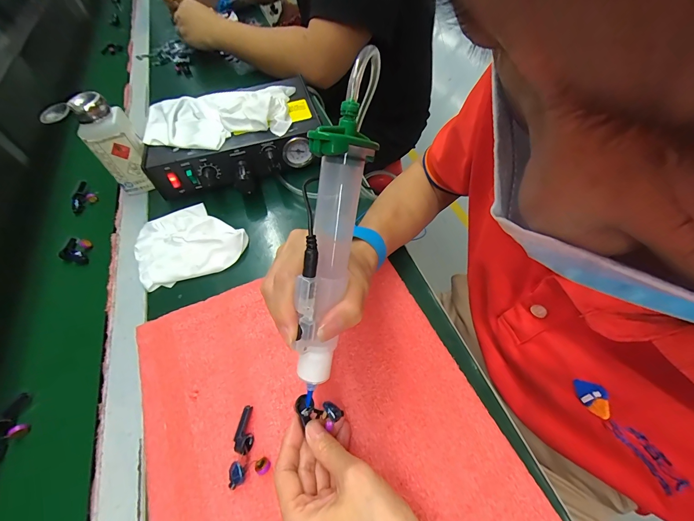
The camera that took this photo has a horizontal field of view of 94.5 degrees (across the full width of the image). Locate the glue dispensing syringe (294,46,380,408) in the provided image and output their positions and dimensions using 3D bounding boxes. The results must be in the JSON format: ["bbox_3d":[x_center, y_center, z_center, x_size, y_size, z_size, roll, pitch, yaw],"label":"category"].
[{"bbox_3d":[-0.011,-0.009,0.195,0.025,0.212,0.036,14,15,15],"label":"glue dispensing syringe"}]

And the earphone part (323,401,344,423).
[{"bbox_3d":[-0.011,0.108,0.230,0.015,0.006,0.009,31,63,24],"label":"earphone part"}]

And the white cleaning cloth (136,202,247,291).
[{"bbox_3d":[-0.198,-0.021,0.384,0.118,0.032,0.113,36,65,26],"label":"white cleaning cloth"}]

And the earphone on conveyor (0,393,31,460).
[{"bbox_3d":[-0.300,0.148,0.288,0.026,0.014,0.053,-22,56,-11],"label":"earphone on conveyor"}]

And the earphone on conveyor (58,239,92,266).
[{"bbox_3d":[-0.342,-0.013,0.405,0.045,0.013,0.034,16,58,16],"label":"earphone on conveyor"}]

